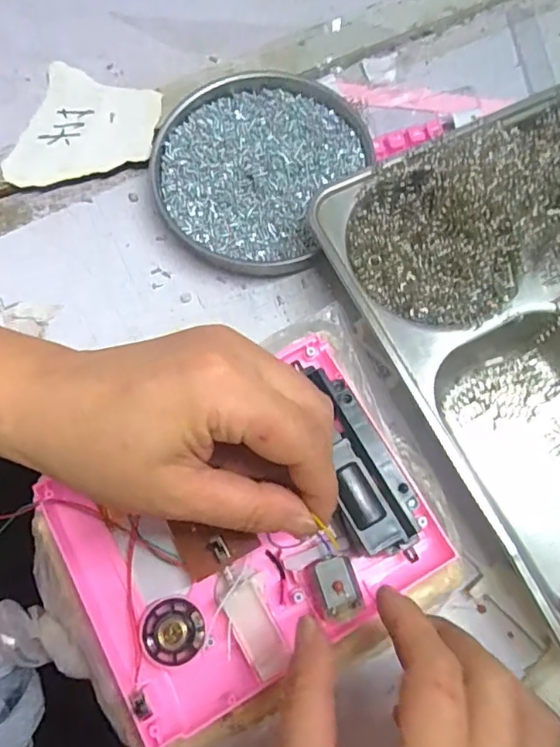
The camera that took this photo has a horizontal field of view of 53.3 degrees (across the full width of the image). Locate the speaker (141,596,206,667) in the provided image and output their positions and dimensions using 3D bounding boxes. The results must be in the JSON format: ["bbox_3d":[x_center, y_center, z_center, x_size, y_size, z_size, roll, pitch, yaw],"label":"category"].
[{"bbox_3d":[-0.049,0.119,0.258,0.028,0.011,0.029,0,74,1],"label":"speaker"}]

